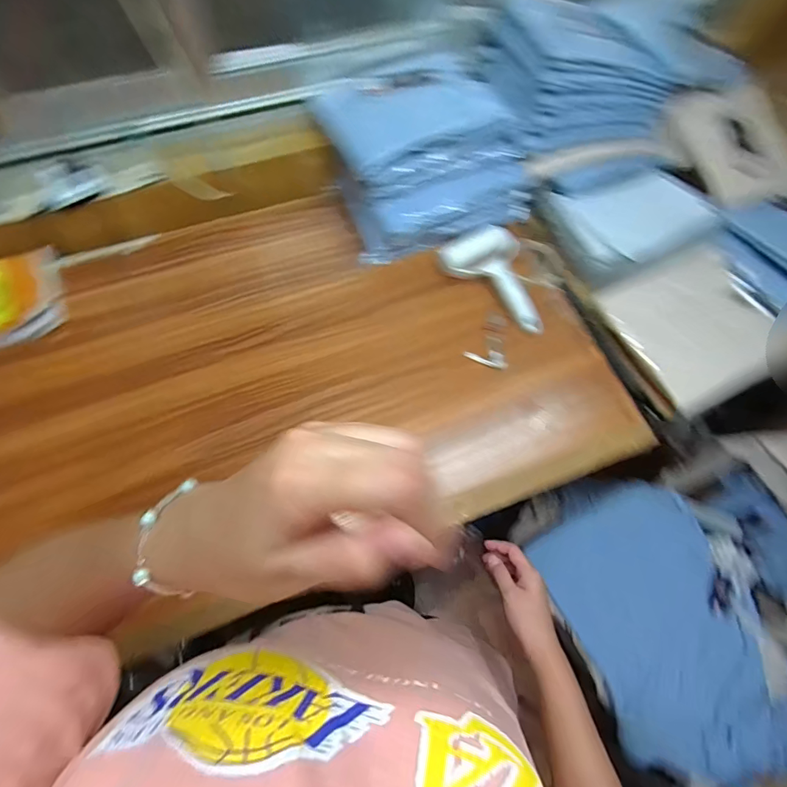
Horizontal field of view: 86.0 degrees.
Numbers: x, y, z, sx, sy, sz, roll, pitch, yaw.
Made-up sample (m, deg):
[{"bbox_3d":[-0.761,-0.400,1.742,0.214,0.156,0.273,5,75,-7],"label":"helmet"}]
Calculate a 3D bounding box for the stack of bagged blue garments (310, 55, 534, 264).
[{"bbox_3d":[0.046,-0.392,0.694,0.275,0.145,0.279,-22,70,-12],"label":"stack of bagged blue garments"}]

